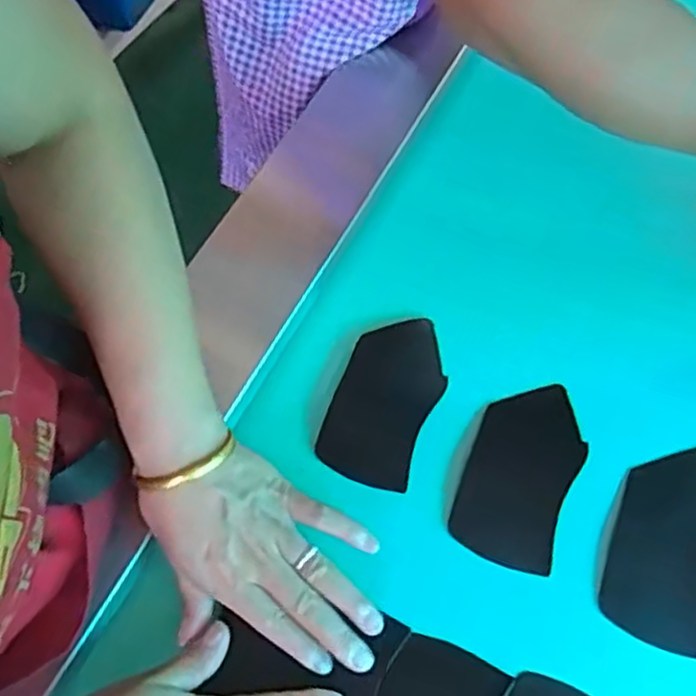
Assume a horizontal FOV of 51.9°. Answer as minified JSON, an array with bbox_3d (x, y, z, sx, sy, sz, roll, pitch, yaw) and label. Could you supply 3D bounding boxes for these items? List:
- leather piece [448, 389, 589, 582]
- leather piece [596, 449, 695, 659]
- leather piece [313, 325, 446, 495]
[{"bbox_3d":[0.117,0.082,0.485,0.069,0.015,0.128,21,64,13],"label":"leather piece"},{"bbox_3d":[0.208,0.125,0.458,0.070,0.005,0.126,19,67,17],"label":"leather piece"},{"bbox_3d":[0.027,0.036,0.519,0.073,0.005,0.128,16,63,19],"label":"leather piece"}]

